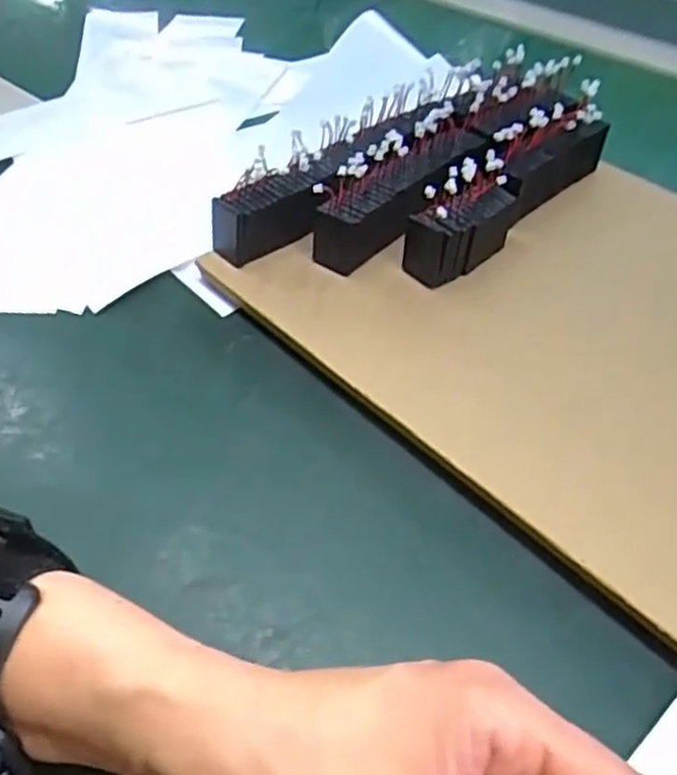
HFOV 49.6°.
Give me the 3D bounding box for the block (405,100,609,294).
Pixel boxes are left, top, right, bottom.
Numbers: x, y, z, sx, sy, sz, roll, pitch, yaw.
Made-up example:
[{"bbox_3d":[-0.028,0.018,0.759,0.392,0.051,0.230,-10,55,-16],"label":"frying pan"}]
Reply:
[{"bbox_3d":[0.099,-0.123,0.425,0.035,0.054,0.169,35,57,27],"label":"block"}]

